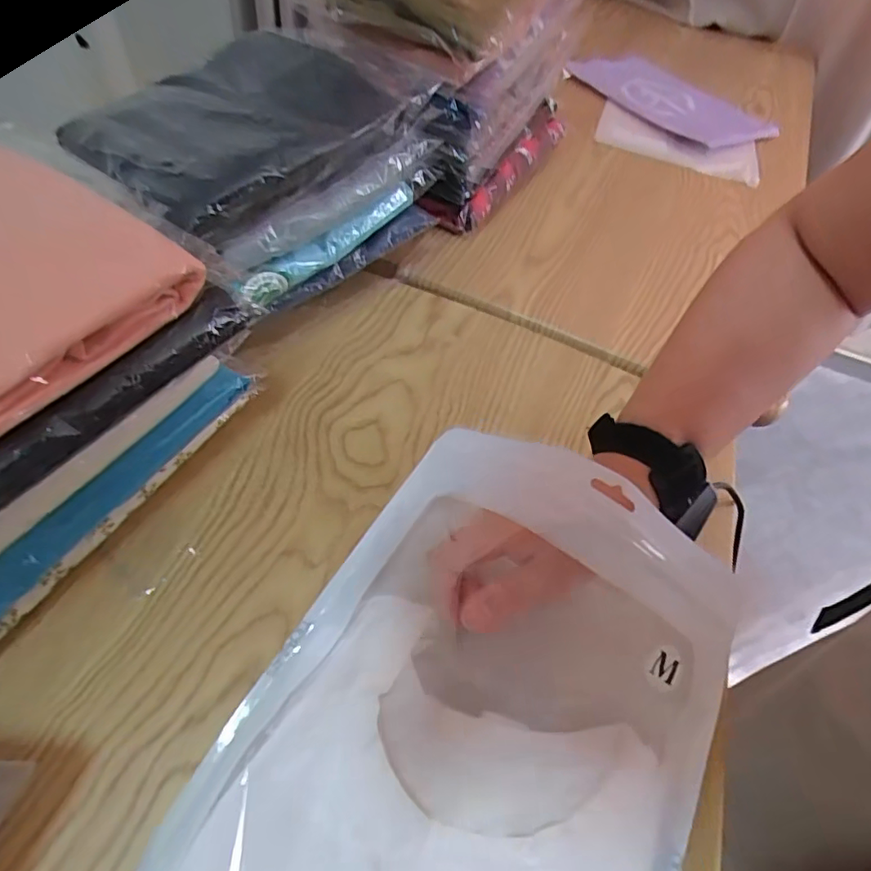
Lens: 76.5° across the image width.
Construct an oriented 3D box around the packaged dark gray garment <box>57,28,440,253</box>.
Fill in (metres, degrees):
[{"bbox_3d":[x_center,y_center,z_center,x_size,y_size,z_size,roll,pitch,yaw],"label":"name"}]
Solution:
[{"bbox_3d":[-0.143,-0.242,0.424,0.167,0.048,0.241,33,55,16],"label":"packaged dark gray garment"}]

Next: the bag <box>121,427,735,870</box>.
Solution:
[{"bbox_3d":[0.008,0.159,0.247,0.216,0.079,0.341,30,56,17],"label":"bag"}]

